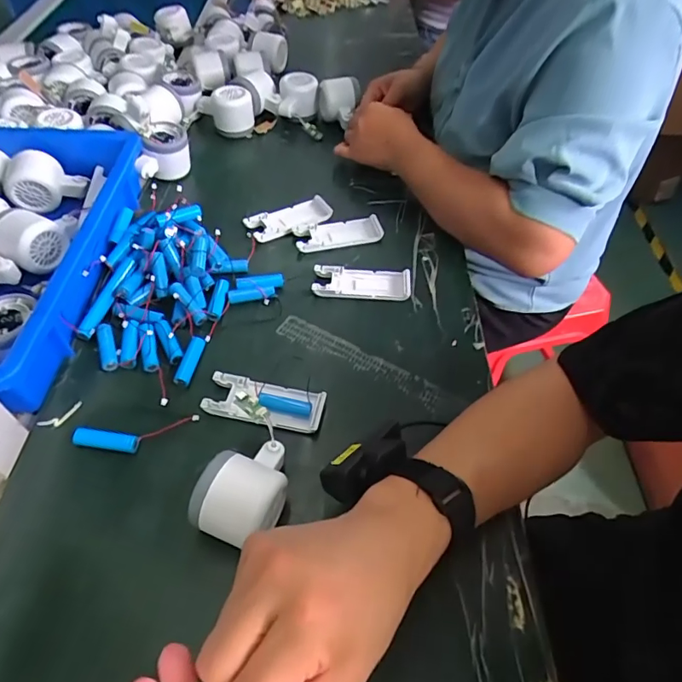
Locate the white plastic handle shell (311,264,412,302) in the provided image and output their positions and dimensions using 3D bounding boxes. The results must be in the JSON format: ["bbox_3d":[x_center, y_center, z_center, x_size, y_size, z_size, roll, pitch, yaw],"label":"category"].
[{"bbox_3d":[0.023,-0.063,0.526,0.103,0.012,0.038,4,51,0],"label":"white plastic handle shell"}]

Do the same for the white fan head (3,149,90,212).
[{"bbox_3d":[-0.351,-0.181,0.582,0.080,0.053,0.065,24,55,-14],"label":"white fan head"}]

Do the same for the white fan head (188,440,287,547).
[{"bbox_3d":[-0.069,0.109,0.370,0.061,0.055,0.086,18,53,11],"label":"white fan head"}]

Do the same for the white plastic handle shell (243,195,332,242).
[{"bbox_3d":[-0.062,-0.147,0.586,0.099,0.011,0.043,-20,55,-18],"label":"white plastic handle shell"}]

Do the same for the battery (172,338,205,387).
[{"bbox_3d":[-0.140,0.018,0.455,0.014,0.014,0.050,12,52,6],"label":"battery"}]

